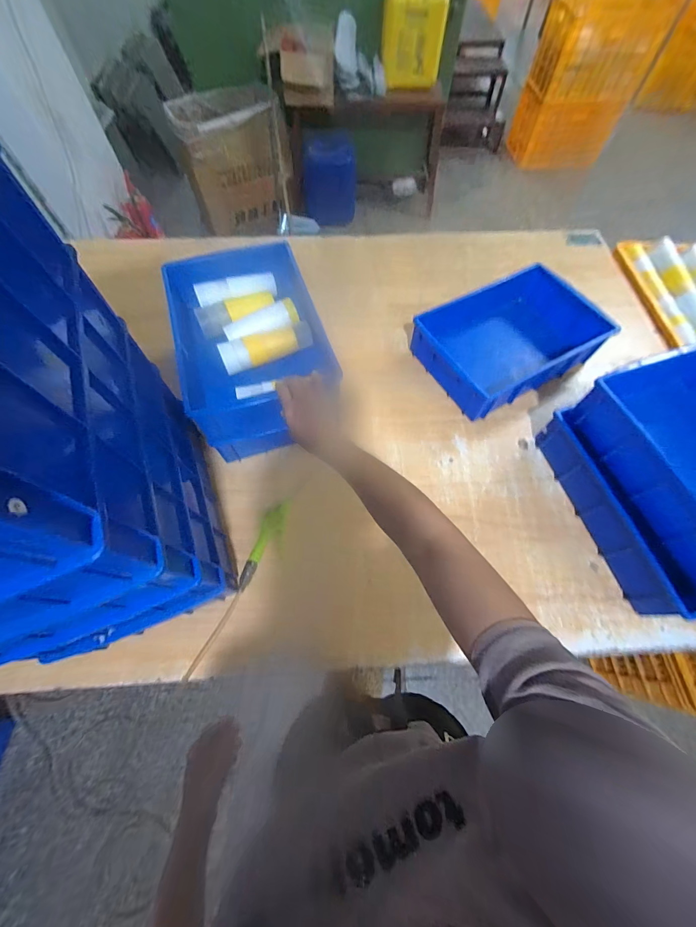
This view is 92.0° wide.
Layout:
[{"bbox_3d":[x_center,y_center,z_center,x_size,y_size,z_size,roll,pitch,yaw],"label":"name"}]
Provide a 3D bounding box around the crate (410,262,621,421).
[{"bbox_3d":[0.389,-0.305,0.821,0.400,0.092,0.270,-30,69,-14],"label":"crate"}]

